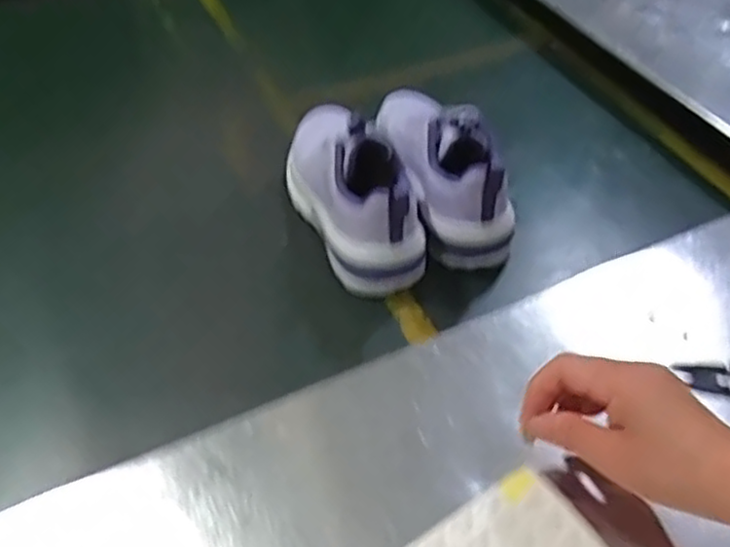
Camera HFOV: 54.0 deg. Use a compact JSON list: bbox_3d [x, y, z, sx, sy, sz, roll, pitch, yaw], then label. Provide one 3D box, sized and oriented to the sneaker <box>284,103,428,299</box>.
[{"bbox_3d":[-0.014,-0.087,0.626,0.089,0.099,0.206,-22,50,-15],"label":"sneaker"}]

